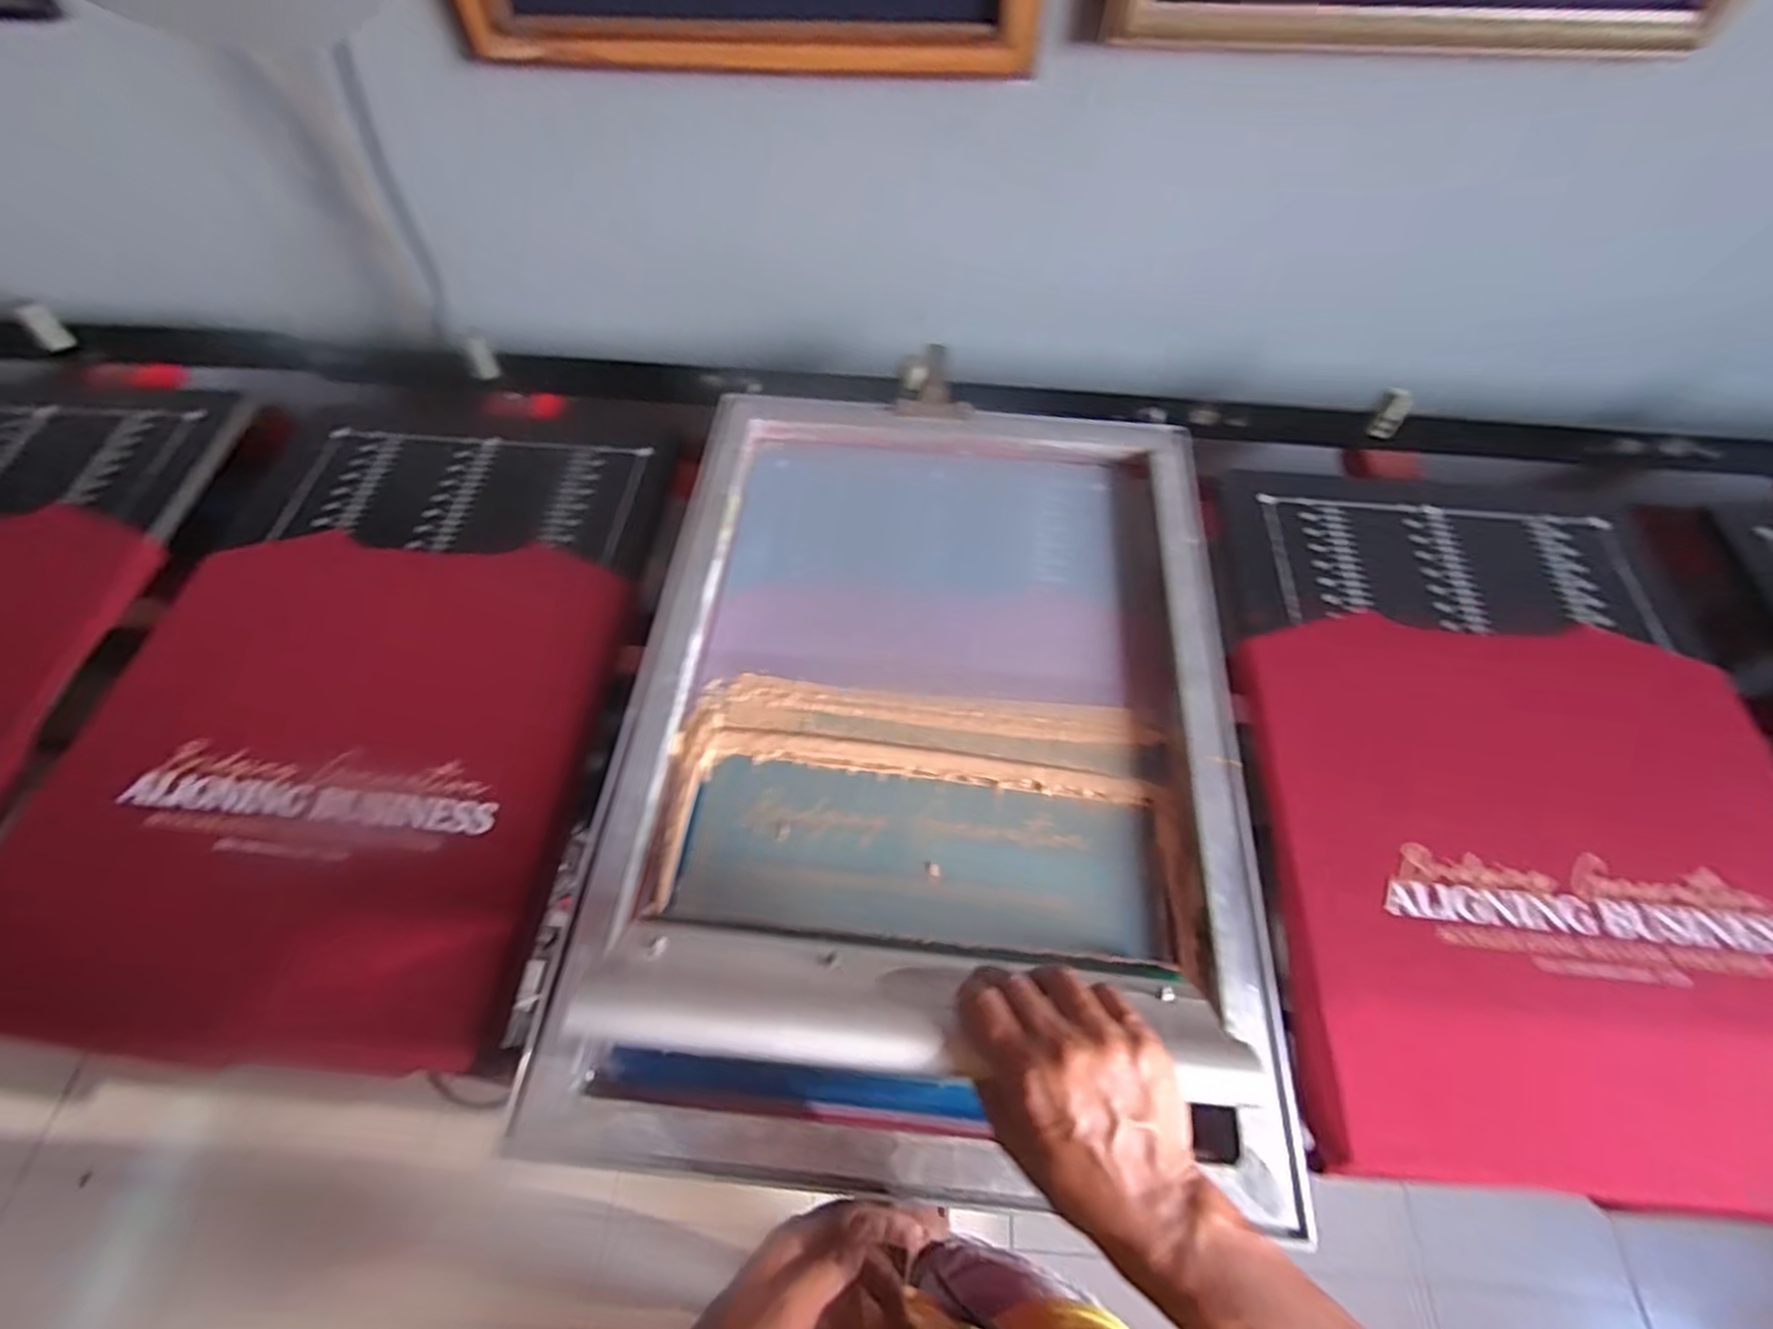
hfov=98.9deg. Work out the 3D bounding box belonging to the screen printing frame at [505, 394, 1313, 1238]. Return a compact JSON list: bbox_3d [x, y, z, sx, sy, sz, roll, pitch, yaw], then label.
[{"bbox_3d":[0.041,0.029,0.607,0.489,0.043,0.658,4,55,2],"label":"screen printing frame"}]

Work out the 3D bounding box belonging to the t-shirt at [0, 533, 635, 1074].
[{"bbox_3d":[-0.448,0.070,0.596,0.409,0.019,0.415,5,61,2],"label":"t-shirt"}]

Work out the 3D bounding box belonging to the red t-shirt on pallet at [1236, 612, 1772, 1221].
[{"bbox_3d":[0.493,0.156,0.573,0.394,0.060,0.410,4,55,3],"label":"red t-shirt on pallet"}]

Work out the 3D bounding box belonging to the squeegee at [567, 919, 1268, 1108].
[{"bbox_3d":[0.015,0.198,0.415,0.343,0.115,0.038,7,104,1],"label":"squeegee"}]

